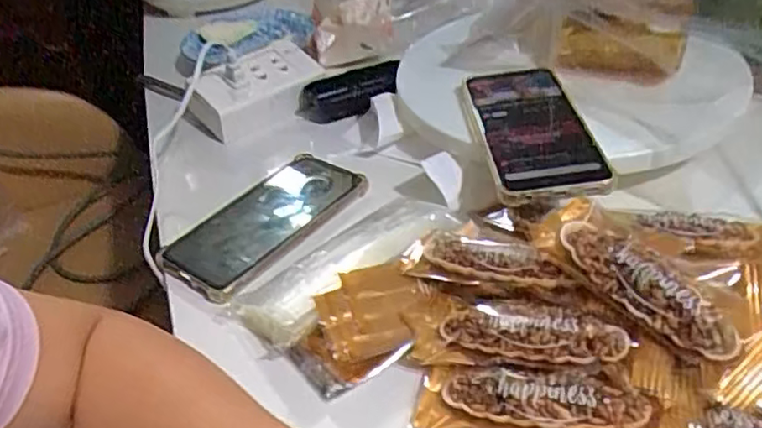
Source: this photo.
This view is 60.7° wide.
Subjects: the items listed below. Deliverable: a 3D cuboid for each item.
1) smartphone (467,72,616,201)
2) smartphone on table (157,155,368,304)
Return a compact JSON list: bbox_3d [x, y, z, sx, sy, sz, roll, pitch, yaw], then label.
[{"bbox_3d":[0.120,-0.067,0.511,0.083,0.016,0.178,-5,37,2],"label":"smartphone"},{"bbox_3d":[-0.091,0.005,0.511,0.094,0.015,0.159,23,46,33],"label":"smartphone on table"}]

